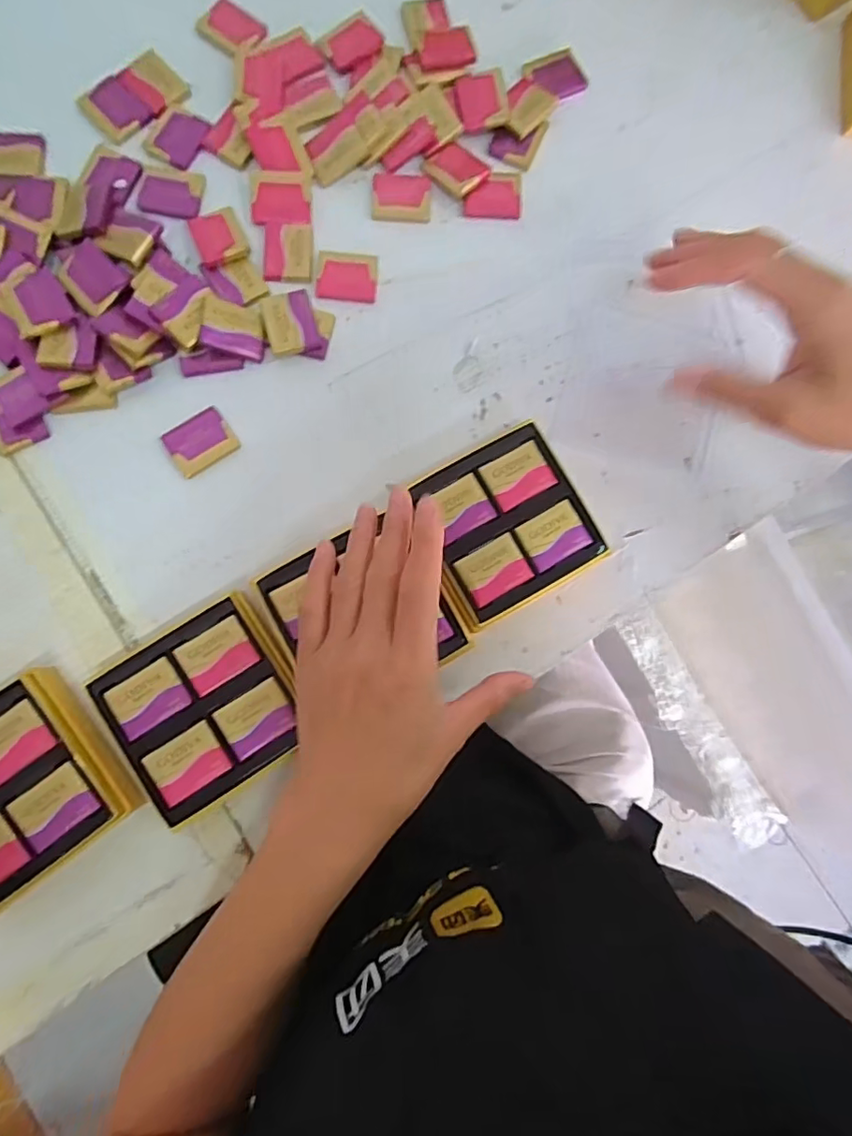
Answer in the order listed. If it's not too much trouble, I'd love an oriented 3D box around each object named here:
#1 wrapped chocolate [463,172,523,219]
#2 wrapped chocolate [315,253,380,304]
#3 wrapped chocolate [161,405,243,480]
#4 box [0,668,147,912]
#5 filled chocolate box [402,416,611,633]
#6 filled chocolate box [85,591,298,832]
[{"bbox_3d":[0.046,-0.255,0.379,0.039,0.005,0.030,-1,83,-4],"label":"wrapped chocolate"},{"bbox_3d":[-0.051,-0.192,0.365,0.039,0.004,0.033,1,83,-4],"label":"wrapped chocolate"},{"bbox_3d":[-0.142,-0.080,0.352,0.040,0.005,0.032,-36,87,-7],"label":"wrapped chocolate"},{"bbox_3d":[-0.224,0.122,0.308,0.098,0.032,0.093,-38,87,-7],"label":"box"},{"bbox_3d":[0.047,-0.025,0.347,0.096,0.031,0.095,-29,86,-7],"label":"filled chocolate box"},{"bbox_3d":[-0.123,0.079,0.322,0.096,0.030,0.094,-32,86,-7],"label":"filled chocolate box"}]

